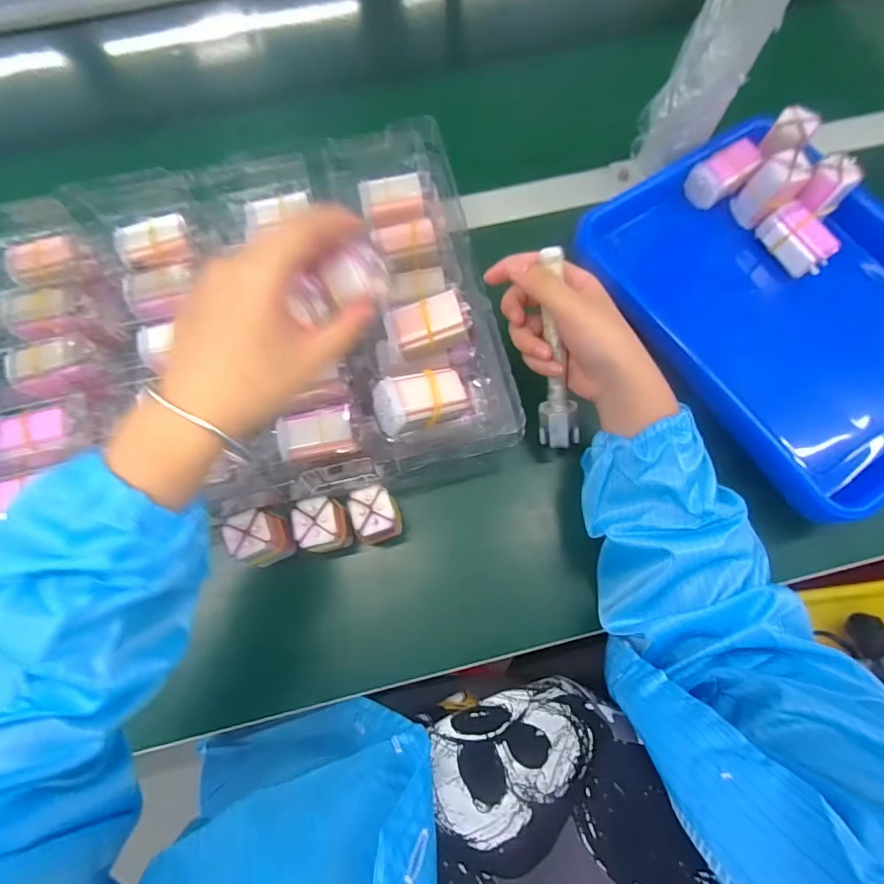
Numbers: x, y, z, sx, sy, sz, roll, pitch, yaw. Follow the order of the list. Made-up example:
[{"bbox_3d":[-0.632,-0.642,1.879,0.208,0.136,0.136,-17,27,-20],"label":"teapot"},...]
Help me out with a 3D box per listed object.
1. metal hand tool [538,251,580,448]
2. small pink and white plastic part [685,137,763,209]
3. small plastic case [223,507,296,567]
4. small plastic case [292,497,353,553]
[{"bbox_3d":[0.088,-0.067,0.362,0.029,0.019,0.149,-7,111,-1],"label":"metal hand tool"},{"bbox_3d":[0.261,-0.250,0.442,0.055,0.035,0.034,-32,75,-9],"label":"small pink and white plastic part"},{"bbox_3d":[-0.136,0.072,0.361,0.037,0.037,0.036,-29,74,-8],"label":"small plastic case"},{"bbox_3d":[-0.089,0.063,0.359,0.035,0.027,0.038,-15,73,-4],"label":"small plastic case"}]

